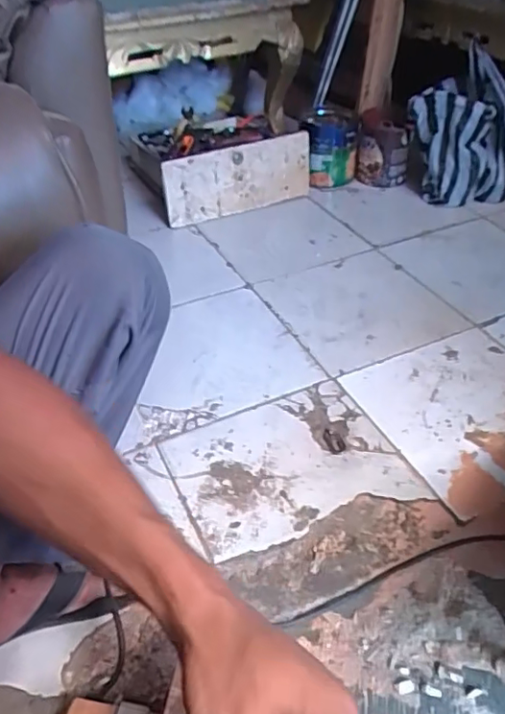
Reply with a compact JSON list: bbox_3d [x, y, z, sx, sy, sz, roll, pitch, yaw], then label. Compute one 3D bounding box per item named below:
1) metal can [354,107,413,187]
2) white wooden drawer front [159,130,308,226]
[{"bbox_3d":[0.325,-0.514,1.400,0.124,0.168,0.129,9,43,11],"label":"metal can"},{"bbox_3d":[-0.028,-0.404,1.286,0.357,0.148,0.029,-19,37,-18],"label":"white wooden drawer front"}]

